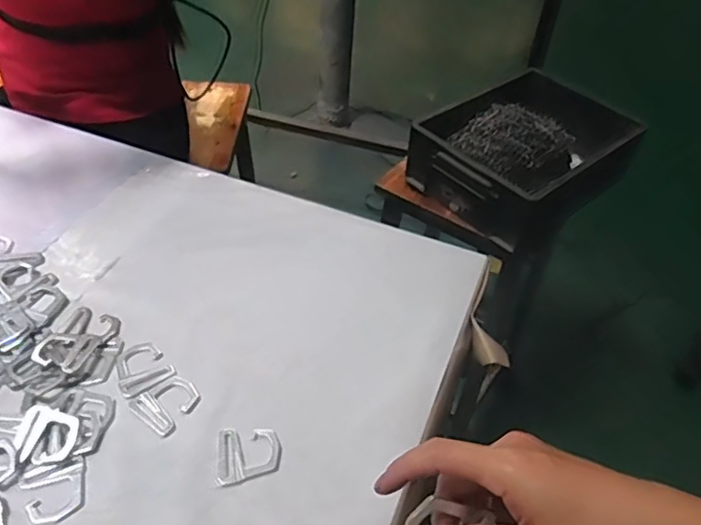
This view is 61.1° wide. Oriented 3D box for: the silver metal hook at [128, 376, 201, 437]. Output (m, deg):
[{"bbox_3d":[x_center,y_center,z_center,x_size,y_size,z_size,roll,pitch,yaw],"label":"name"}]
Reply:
[{"bbox_3d":[-0.163,0.123,0.528,0.047,0.004,0.050,32,51,24],"label":"silver metal hook"}]

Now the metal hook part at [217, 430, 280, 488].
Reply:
[{"bbox_3d":[-0.085,0.160,0.495,0.051,0.004,0.047,-2,46,-7],"label":"metal hook part"}]

